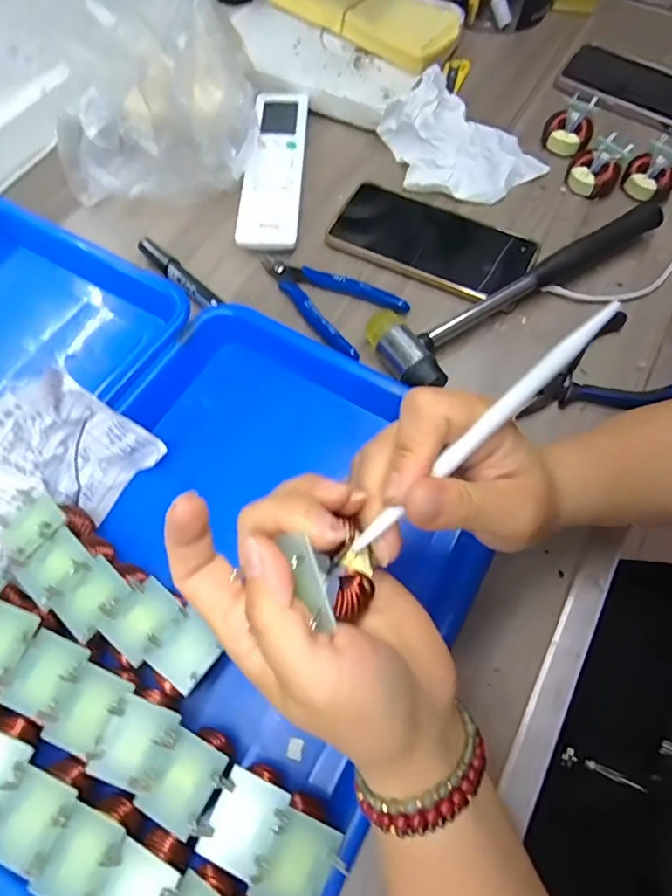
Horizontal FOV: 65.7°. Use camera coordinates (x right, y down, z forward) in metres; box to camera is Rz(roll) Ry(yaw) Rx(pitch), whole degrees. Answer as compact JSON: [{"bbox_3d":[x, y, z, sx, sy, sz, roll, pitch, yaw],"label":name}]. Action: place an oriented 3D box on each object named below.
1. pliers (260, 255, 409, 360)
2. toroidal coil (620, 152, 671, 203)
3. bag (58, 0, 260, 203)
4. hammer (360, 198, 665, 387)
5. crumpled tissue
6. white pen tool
[{"bbox_3d":[-0.008,-0.122,0.411,0.116,0.014,0.066,40,70,15],"label":"pliers"},{"bbox_3d":[0.278,-0.238,0.463,0.042,0.024,0.035,32,68,12],"label":"toroidal coil"},{"bbox_3d":[-0.139,-0.270,0.359,0.154,0.174,0.075,-2,65,-3],"label":"bag"},{"bbox_3d":[0.143,-0.137,0.406,0.271,0.023,0.069,-35,71,-17],"label":"hammer"},{"bbox_3d":[0.115,-0.275,0.467,0.155,0.042,0.102,15,65,4],"label":"crumpled tissue"},{"bbox_3d":[0.058,-0.008,0.200,0.137,0.005,0.009,-43,73,-2],"label":"white pen tool"}]

